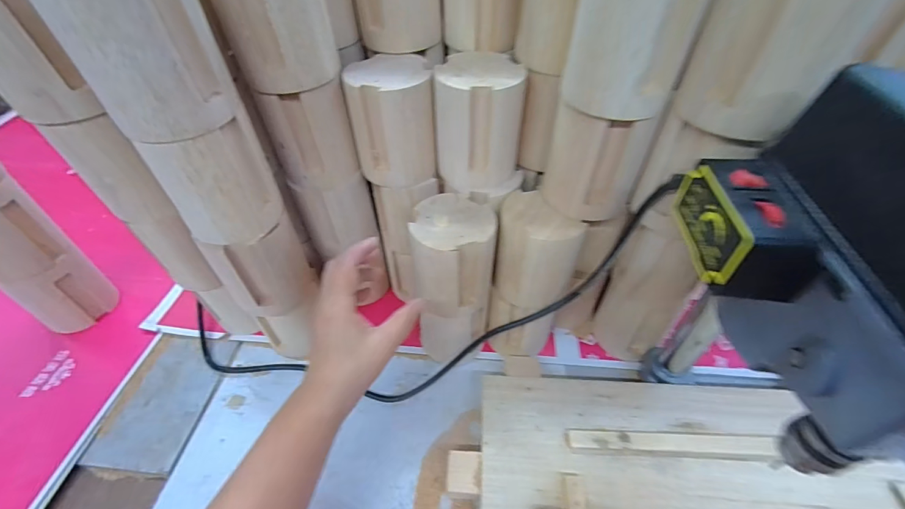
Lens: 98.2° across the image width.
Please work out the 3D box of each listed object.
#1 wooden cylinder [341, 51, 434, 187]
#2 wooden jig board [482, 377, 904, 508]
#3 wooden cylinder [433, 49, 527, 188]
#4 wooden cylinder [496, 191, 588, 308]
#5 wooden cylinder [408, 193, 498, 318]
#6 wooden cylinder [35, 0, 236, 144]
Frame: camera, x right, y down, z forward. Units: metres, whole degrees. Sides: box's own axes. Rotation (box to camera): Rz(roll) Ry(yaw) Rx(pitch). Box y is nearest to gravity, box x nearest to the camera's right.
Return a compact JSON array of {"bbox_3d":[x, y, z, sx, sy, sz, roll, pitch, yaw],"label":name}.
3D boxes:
[{"bbox_3d":[-0.056,-0.126,0.375,0.074,0.096,0.072,-4,48,-2],"label":"wooden cylinder"},{"bbox_3d":[0.216,0.214,0.339,0.375,0.020,0.216,2,44,2],"label":"wooden jig board"},{"bbox_3d":[0.025,-0.123,0.372,0.081,0.100,0.082,3,48,4],"label":"wooden cylinder"},{"bbox_3d":[0.083,-0.001,0.391,0.074,0.098,0.066,6,48,7],"label":"wooden cylinder"},{"bbox_3d":[0.001,0.002,0.384,0.078,0.092,0.081,-7,48,-5],"label":"wooden cylinder"},{"bbox_3d":[-0.192,-0.135,0.246,0.070,0.102,0.063,-16,49,-13],"label":"wooden cylinder"}]

